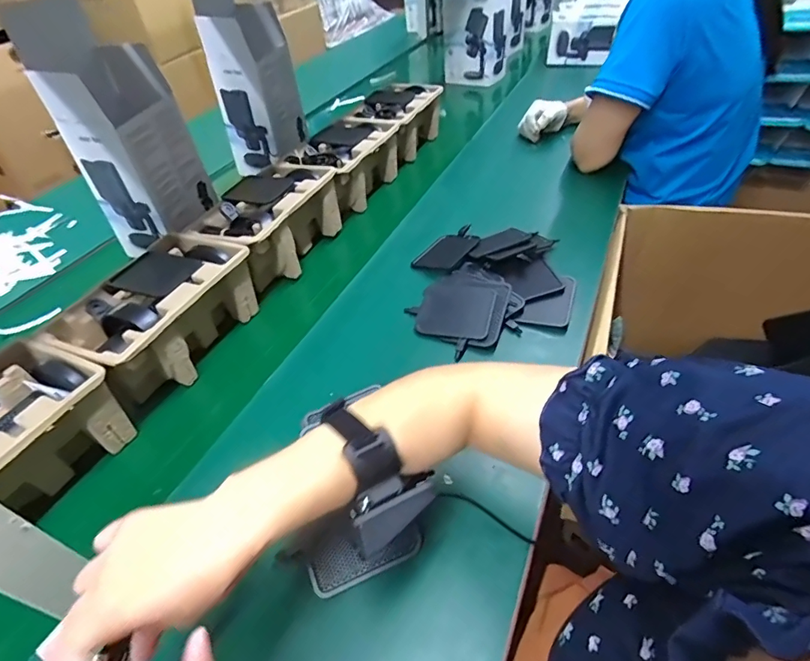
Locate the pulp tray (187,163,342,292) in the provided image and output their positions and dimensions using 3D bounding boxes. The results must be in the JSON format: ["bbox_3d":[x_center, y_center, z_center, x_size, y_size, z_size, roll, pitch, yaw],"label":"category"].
[{"bbox_3d":[-0.225,-0.175,0.733,0.156,0.106,0.232,14,48,18],"label":"pulp tray"}]

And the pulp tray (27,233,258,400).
[{"bbox_3d":[-0.313,-0.015,0.591,0.133,0.111,0.223,15,48,19],"label":"pulp tray"}]

